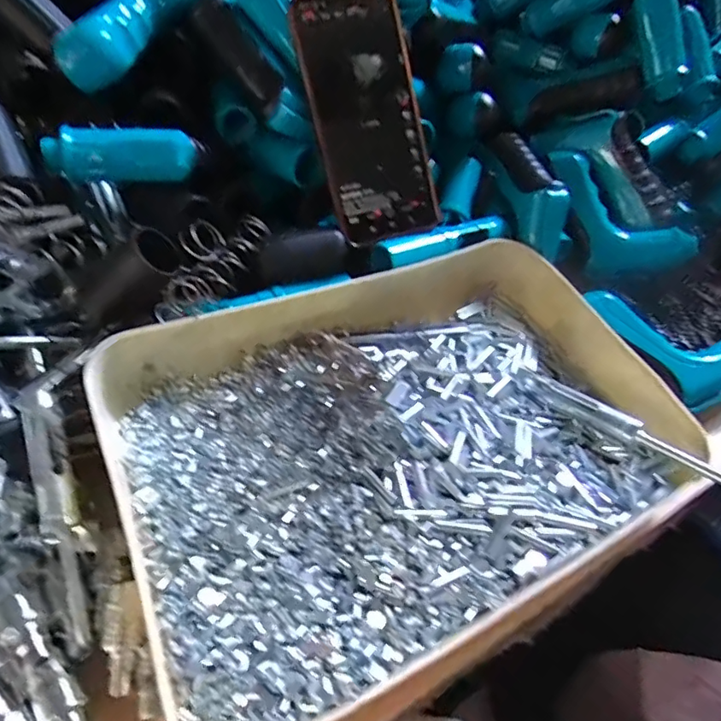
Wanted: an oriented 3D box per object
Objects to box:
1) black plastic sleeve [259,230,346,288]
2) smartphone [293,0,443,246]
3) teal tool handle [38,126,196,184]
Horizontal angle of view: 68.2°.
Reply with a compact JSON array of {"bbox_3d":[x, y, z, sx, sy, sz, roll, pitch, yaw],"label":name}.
[{"bbox_3d":[-0.041,-0.071,0.369,0.060,0.027,0.023,-23,54,-21],"label":"black plastic sleeve"},{"bbox_3d":[0.008,-0.167,0.367,0.076,0.161,0.005,-17,14,-14],"label":"smartphone"},{"bbox_3d":[-0.148,-0.127,0.327,0.086,0.028,0.020,-4,50,-6],"label":"teal tool handle"}]

